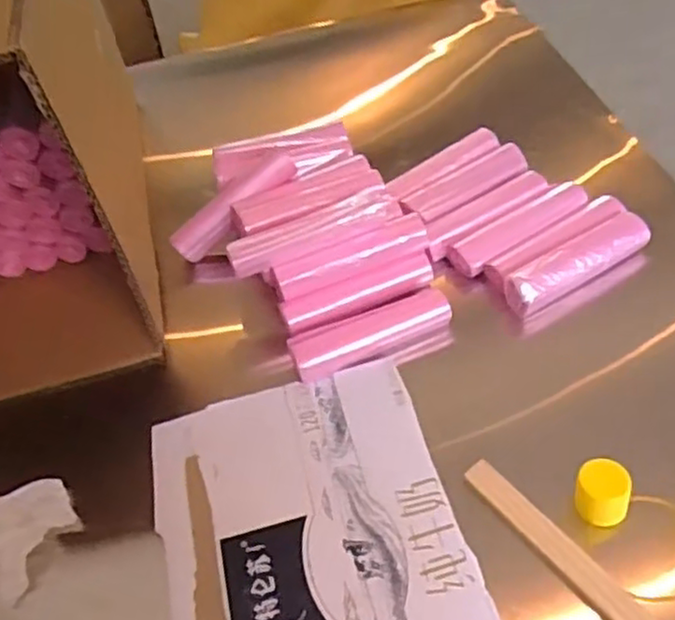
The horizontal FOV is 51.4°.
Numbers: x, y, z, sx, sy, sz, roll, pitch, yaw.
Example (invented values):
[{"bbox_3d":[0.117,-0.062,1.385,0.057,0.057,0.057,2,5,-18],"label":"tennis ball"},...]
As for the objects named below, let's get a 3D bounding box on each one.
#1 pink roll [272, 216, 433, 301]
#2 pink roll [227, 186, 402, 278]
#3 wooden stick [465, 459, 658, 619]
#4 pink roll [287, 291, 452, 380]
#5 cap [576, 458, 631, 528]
[{"bbox_3d":[0.010,-0.040,0.527,0.120,0.025,0.024,-20,50,-11],"label":"pink roll"},{"bbox_3d":[-0.014,-0.060,0.521,0.136,0.027,0.025,-20,50,-11],"label":"pink roll"},{"bbox_3d":[0.137,0.147,0.390,0.020,0.005,0.169,-33,54,-21],"label":"wooden stick"},{"bbox_3d":[0.024,0.016,0.512,0.118,0.021,0.031,-19,50,-10],"label":"pink roll"},{"bbox_3d":[0.155,0.107,0.411,0.029,0.026,0.030,-1,49,5],"label":"cap"}]

